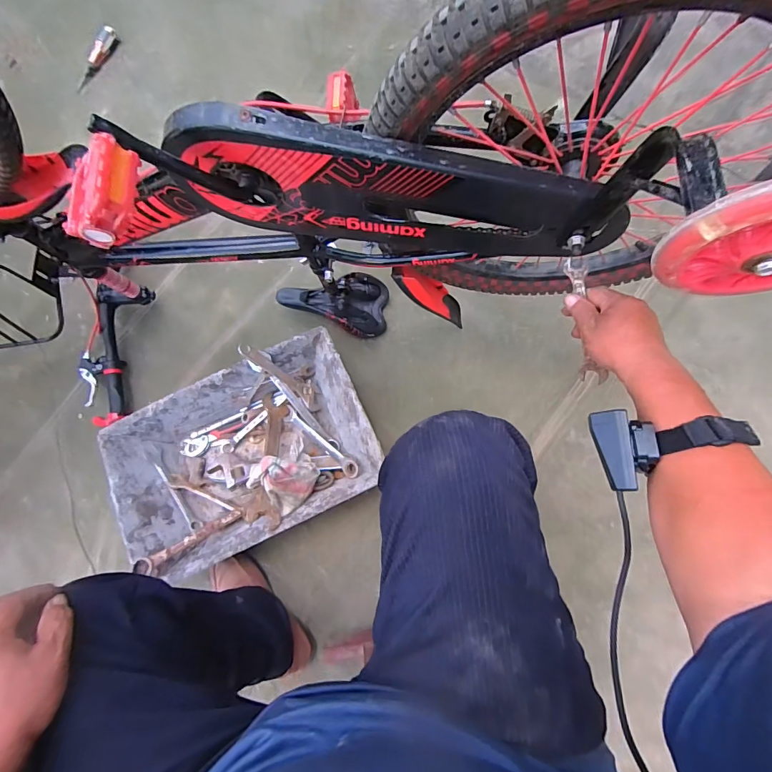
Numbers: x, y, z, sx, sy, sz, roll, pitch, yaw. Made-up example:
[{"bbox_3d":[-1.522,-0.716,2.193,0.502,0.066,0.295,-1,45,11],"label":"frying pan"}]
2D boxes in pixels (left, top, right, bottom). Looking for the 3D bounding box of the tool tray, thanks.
[{"bbox_3d":[-0.262,0.132,0.785,0.476,0.135,0.314,-26,77,-1],"label":"tool tray"}]

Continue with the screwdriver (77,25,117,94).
[{"bbox_3d":[-0.764,-0.854,1.063,0.039,0.027,0.198,20,85,7],"label":"screwdriver"}]

